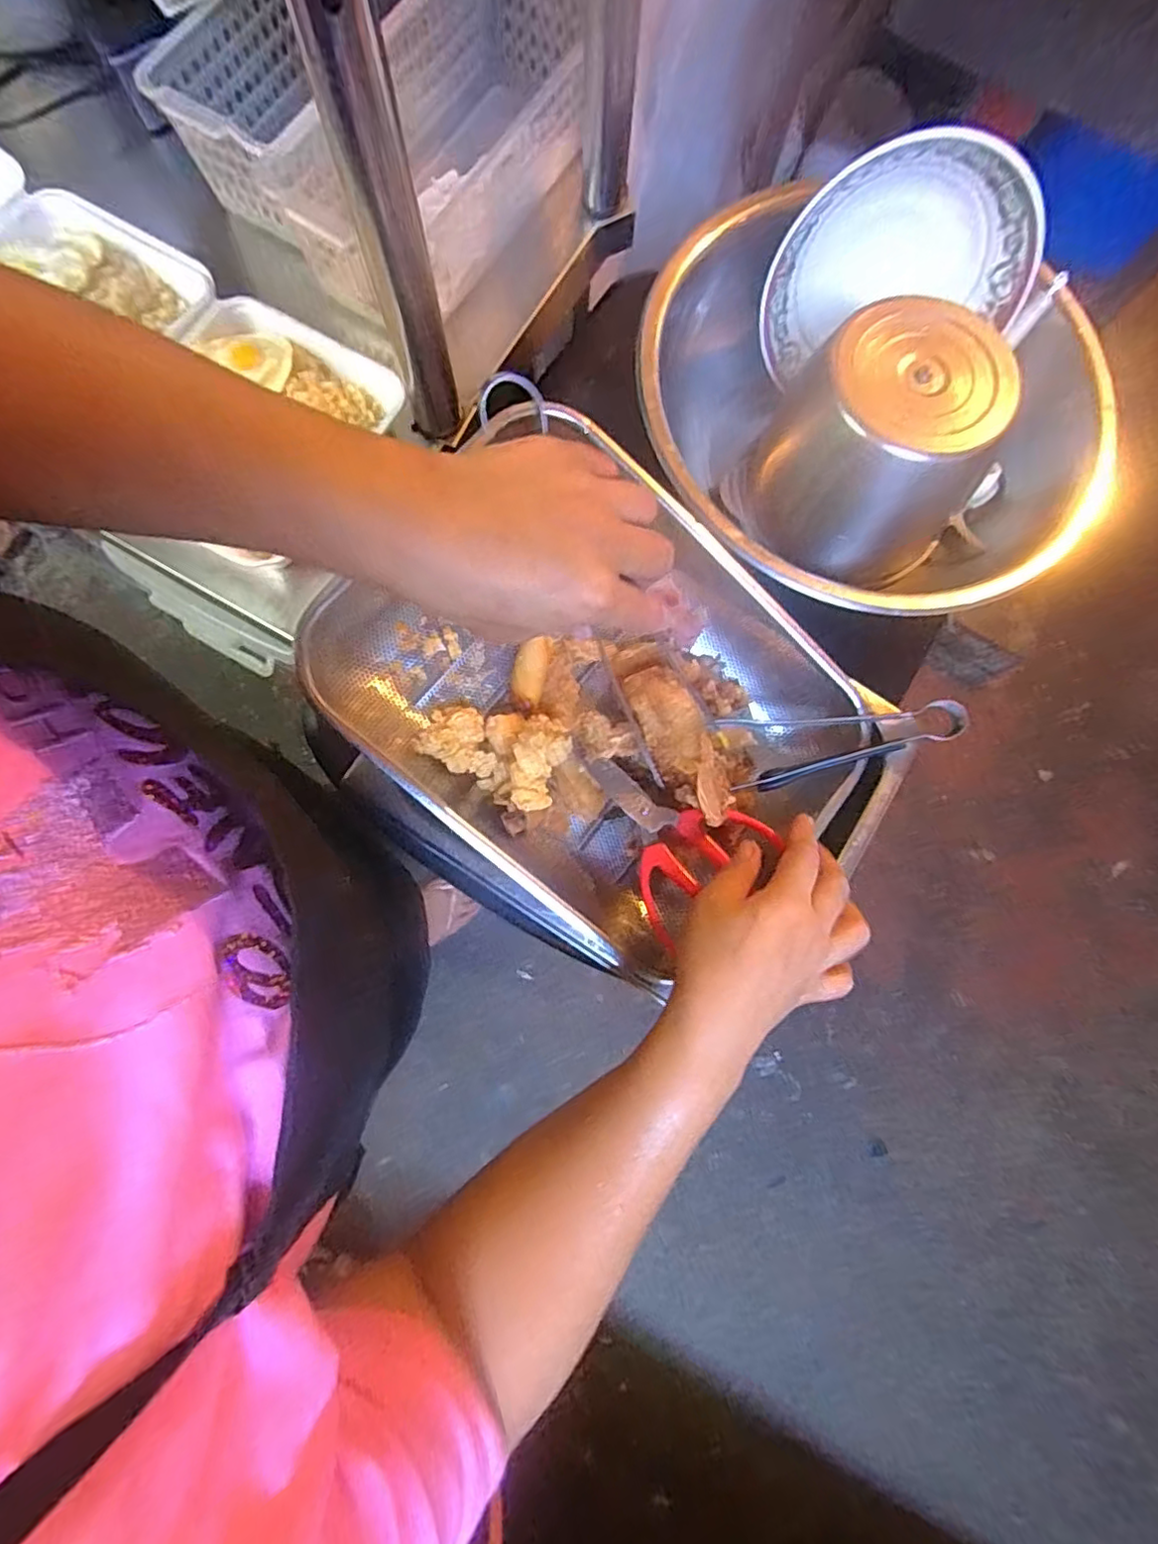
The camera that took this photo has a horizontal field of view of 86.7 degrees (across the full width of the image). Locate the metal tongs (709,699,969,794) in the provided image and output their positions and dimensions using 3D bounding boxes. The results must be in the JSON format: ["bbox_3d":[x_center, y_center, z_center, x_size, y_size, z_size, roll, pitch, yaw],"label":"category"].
[{"bbox_3d":[0.182,-0.019,0.429,0.163,0.031,0.052,-3,78,-2],"label":"metal tongs"}]

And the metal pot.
[{"bbox_3d":[0.241,-0.250,0.495,0.149,0.134,0.149,0,78,-1],"label":"metal pot"}]

